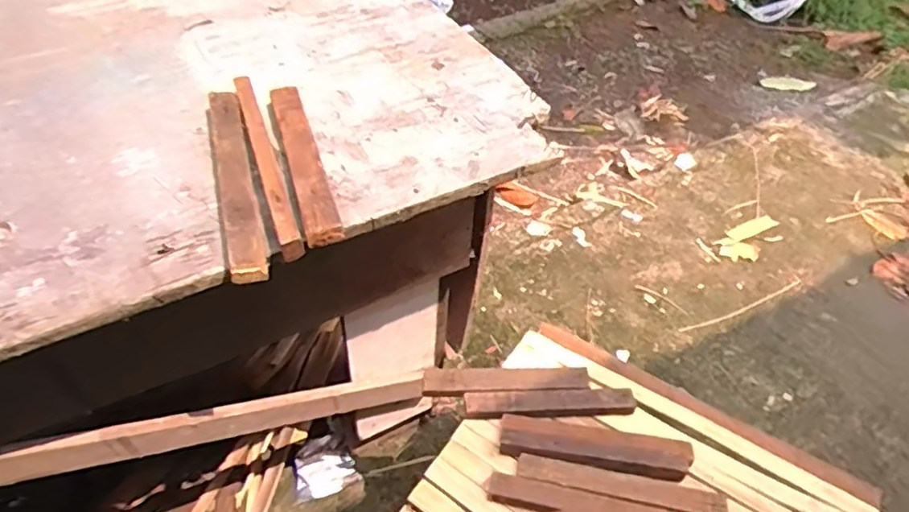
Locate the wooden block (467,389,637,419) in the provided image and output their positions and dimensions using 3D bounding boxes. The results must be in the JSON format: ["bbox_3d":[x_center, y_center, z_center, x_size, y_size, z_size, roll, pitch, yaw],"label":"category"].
[{"bbox_3d":[0.136,0.210,0.860,0.240,0.022,0.041,-3,46,-4],"label":"wooden block"}]

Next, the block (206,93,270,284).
[{"bbox_3d":[-0.227,-0.084,0.628,0.034,0.025,0.295,-14,48,-14],"label":"block"}]

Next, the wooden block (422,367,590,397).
[{"bbox_3d":[0.075,0.183,0.899,0.241,0.016,0.048,0,46,-1],"label":"wooden block"}]

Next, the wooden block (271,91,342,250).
[{"bbox_3d":[-0.163,-0.106,0.655,0.033,0.020,0.260,-13,48,-14],"label":"wooden block"}]

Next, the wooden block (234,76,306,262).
[{"bbox_3d":[-0.200,-0.103,0.643,0.022,0.026,0.295,-15,48,-15],"label":"wooden block"}]

